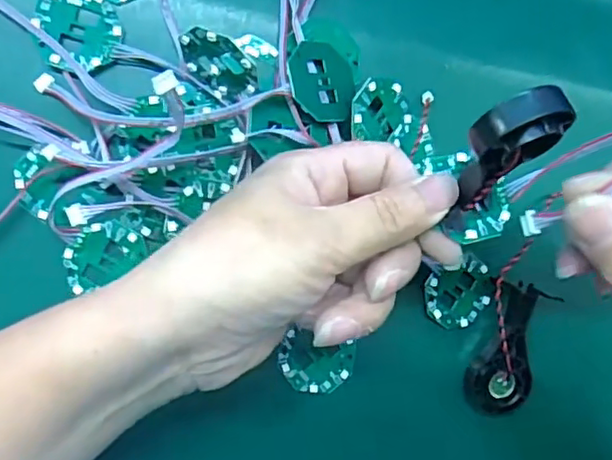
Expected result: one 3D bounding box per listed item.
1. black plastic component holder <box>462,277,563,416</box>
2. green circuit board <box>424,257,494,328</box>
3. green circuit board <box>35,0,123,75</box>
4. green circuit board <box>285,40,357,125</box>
[{"bbox_3d":[0.094,0.055,0.287,0.030,0.014,0.060,12,88,-12],"label":"black plastic component holder"},{"bbox_3d":[0.071,0.030,0.288,0.033,0.006,0.030,-15,93,-11],"label":"green circuit board"},{"bbox_3d":[-0.093,-0.079,0.252,0.032,0.005,0.030,9,88,-12],"label":"green circuit board"},{"bbox_3d":[0.007,-0.064,0.265,0.031,0.004,0.036,-5,82,-28],"label":"green circuit board"}]

